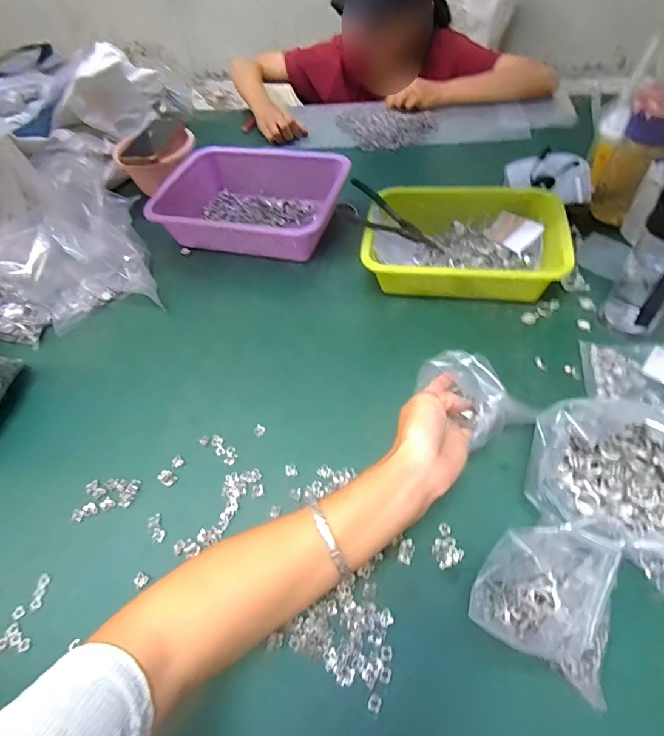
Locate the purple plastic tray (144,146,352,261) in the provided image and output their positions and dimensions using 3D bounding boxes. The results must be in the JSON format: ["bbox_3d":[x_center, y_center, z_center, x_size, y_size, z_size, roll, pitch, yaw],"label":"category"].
[{"bbox_3d":[-0.127,-0.292,0.777,0.304,0.094,0.232,7,52,11],"label":"purple plastic tray"}]

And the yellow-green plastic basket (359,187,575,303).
[{"bbox_3d":[0.186,-0.180,0.653,0.268,0.090,0.185,5,52,9],"label":"yellow-green plastic basket"}]

